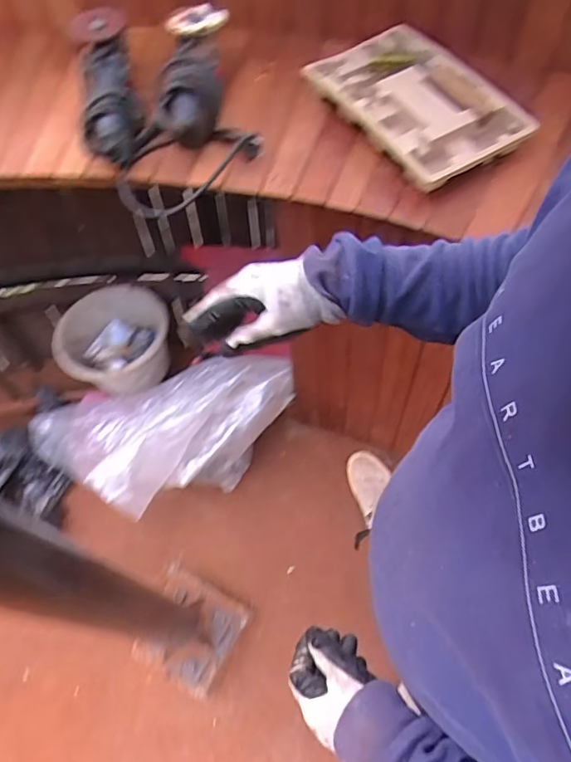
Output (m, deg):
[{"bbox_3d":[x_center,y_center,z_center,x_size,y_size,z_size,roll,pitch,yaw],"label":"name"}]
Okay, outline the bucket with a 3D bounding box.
[{"bbox_3d":[-0.437,-0.089,1.395,0.285,0.215,0.226,-25,62,-10],"label":"bucket"}]

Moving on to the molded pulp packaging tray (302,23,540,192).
[{"bbox_3d":[0.187,-0.415,0.784,0.182,0.032,0.307,-35,68,-6],"label":"molded pulp packaging tray"}]

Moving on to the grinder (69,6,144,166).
[{"bbox_3d":[-0.274,-0.462,0.810,0.083,0.097,0.282,-13,61,-3],"label":"grinder"}]

